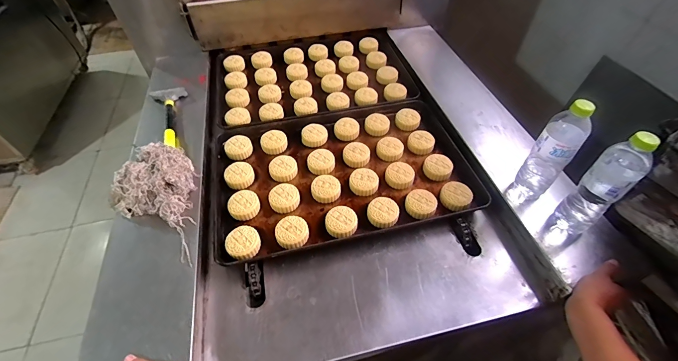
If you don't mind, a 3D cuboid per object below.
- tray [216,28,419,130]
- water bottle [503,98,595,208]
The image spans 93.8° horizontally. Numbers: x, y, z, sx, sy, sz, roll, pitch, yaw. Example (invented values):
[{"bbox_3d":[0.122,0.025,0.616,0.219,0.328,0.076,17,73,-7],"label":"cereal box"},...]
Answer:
[{"bbox_3d":[-0.085,-0.344,1.029,0.604,0.045,0.455,-10,50,-7],"label":"tray"},{"bbox_3d":[0.404,-0.038,0.618,0.068,0.242,0.078,35,59,27],"label":"water bottle"}]

